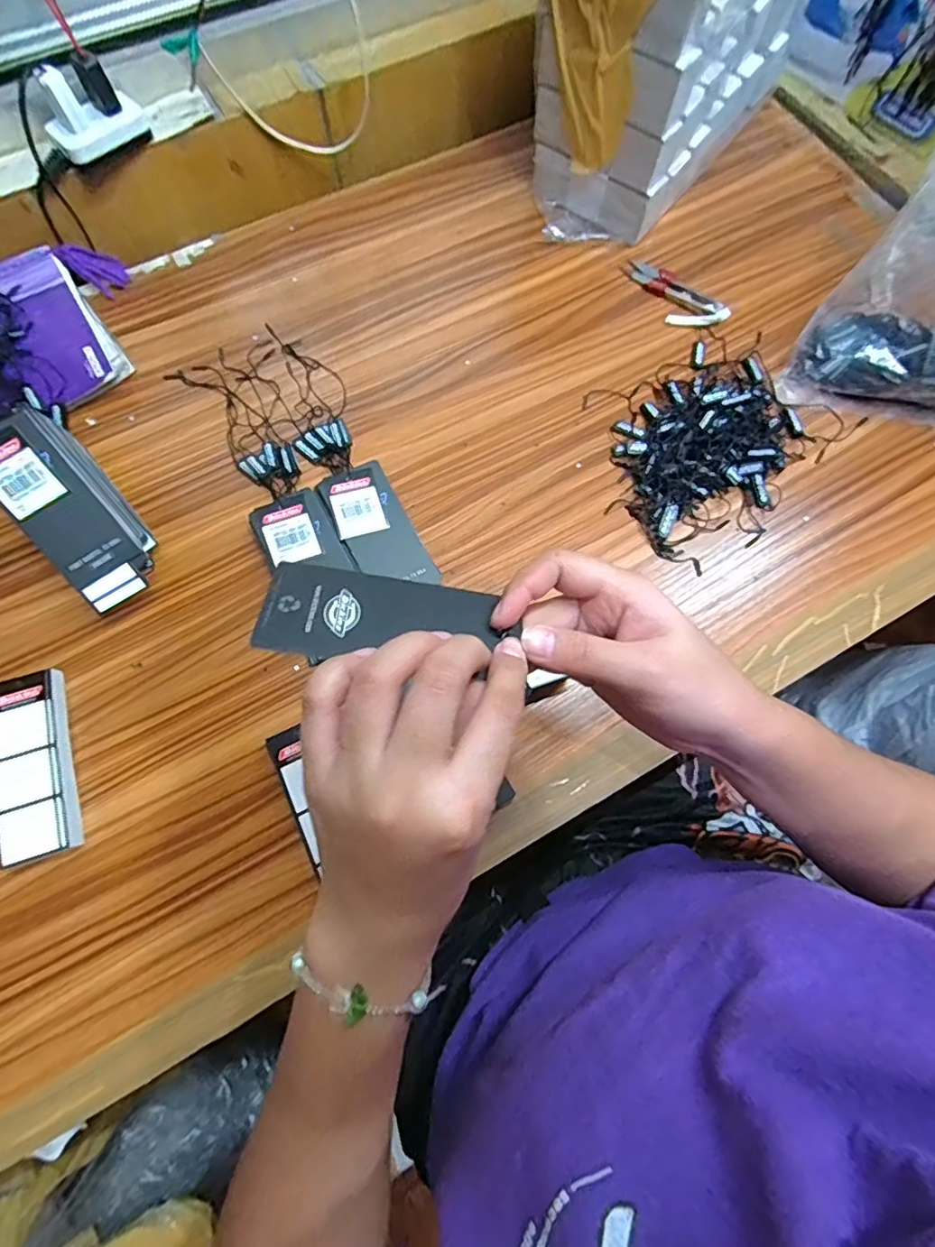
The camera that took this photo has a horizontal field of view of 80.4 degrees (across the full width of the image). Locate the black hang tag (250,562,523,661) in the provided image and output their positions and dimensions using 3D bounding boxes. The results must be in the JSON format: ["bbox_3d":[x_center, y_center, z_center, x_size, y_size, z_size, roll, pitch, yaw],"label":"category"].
[{"bbox_3d":[-0.034,-0.004,0.232,0.096,0.004,0.048,5,48,-12],"label":"black hang tag"}]

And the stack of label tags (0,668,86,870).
[{"bbox_3d":[-0.282,0.092,0.363,0.043,0.019,0.120,-16,73,-6],"label":"stack of label tags"}]

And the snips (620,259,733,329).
[{"bbox_3d":[0.186,-0.301,0.505,0.041,0.008,0.104,-43,77,-13],"label":"snips"}]

